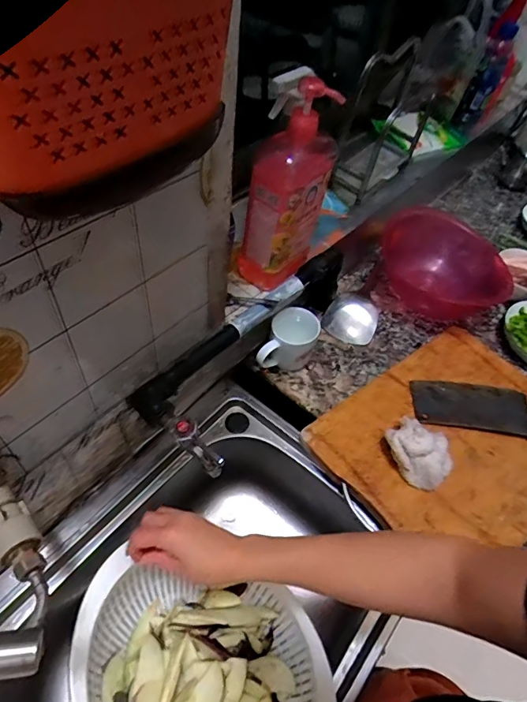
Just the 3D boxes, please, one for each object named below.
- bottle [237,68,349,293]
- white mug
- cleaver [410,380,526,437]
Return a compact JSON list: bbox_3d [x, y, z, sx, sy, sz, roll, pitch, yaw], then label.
[{"bbox_3d":[0.029,-0.214,0.620,0.112,0.270,0.111,10,47,2],"label":"bottle"},{"bbox_3d":[0.044,-0.009,0.737,0.076,0.084,0.094,21,48,12],"label":"white mug"},{"bbox_3d":[0.370,0.092,0.701,0.261,0.025,0.085,12,47,4],"label":"cleaver"}]

